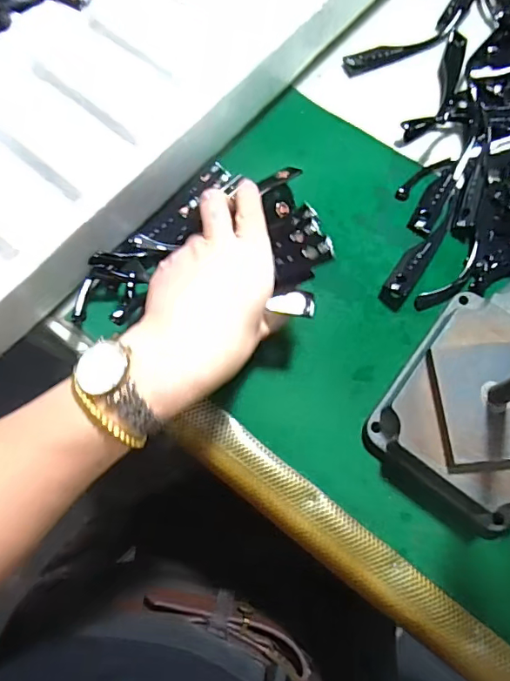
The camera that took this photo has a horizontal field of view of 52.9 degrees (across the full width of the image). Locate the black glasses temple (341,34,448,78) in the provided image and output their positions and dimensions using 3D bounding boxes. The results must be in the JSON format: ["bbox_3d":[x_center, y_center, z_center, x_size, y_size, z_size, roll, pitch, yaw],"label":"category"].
[{"bbox_3d":[0.133,-0.278,0.492,0.106,0.005,0.021,-23,74,-9],"label":"black glasses temple"}]

